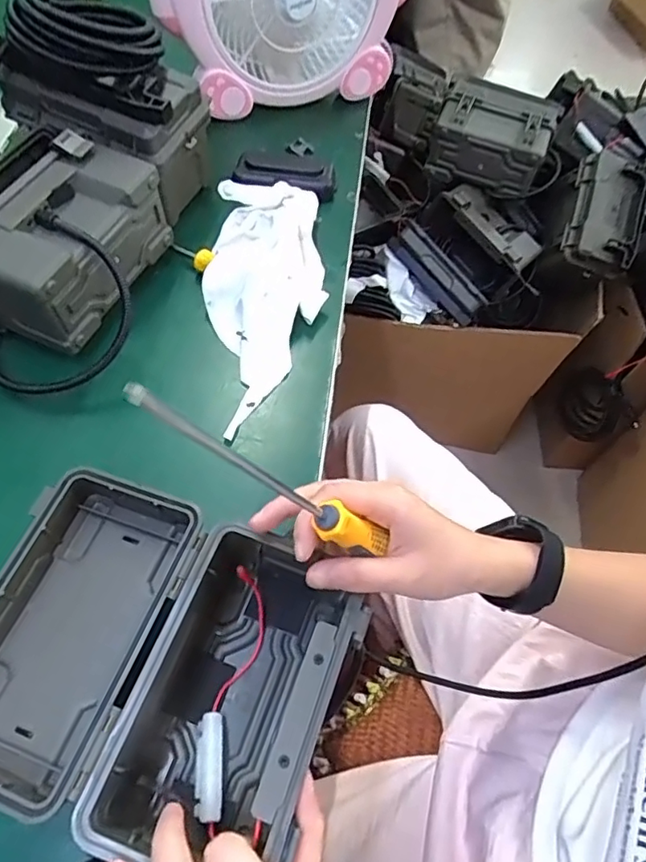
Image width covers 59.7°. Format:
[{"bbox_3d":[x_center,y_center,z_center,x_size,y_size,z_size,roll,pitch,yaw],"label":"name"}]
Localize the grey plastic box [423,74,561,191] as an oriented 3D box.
[{"bbox_3d":[0.252,-0.437,0.836,0.170,0.082,0.120,15,61,6],"label":"grey plastic box"}]

